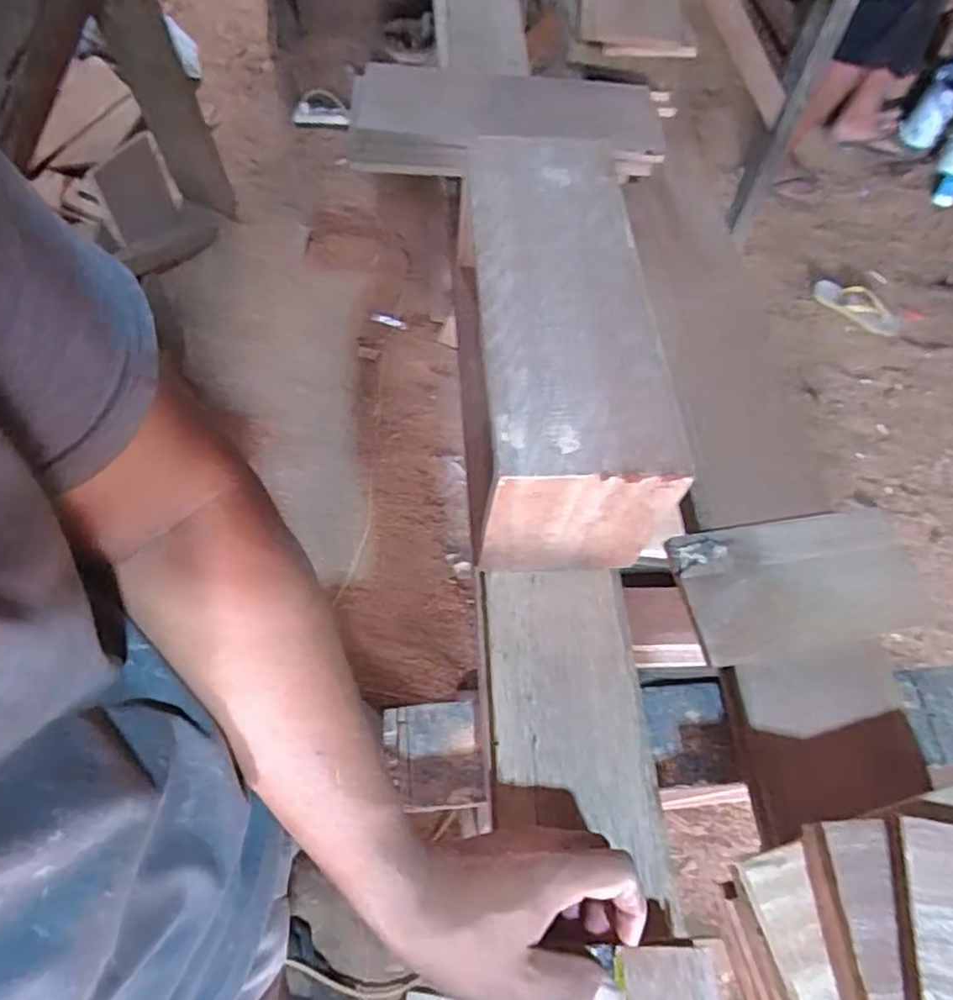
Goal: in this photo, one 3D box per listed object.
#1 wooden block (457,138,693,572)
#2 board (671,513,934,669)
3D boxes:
[{"bbox_3d":[0.055,-0.130,0.546,0.134,0.147,0.339,-5,61,-6],"label":"wooden block"},{"bbox_3d":[0.272,0.068,0.565,0.202,0.014,0.113,-8,62,-10],"label":"board"}]

